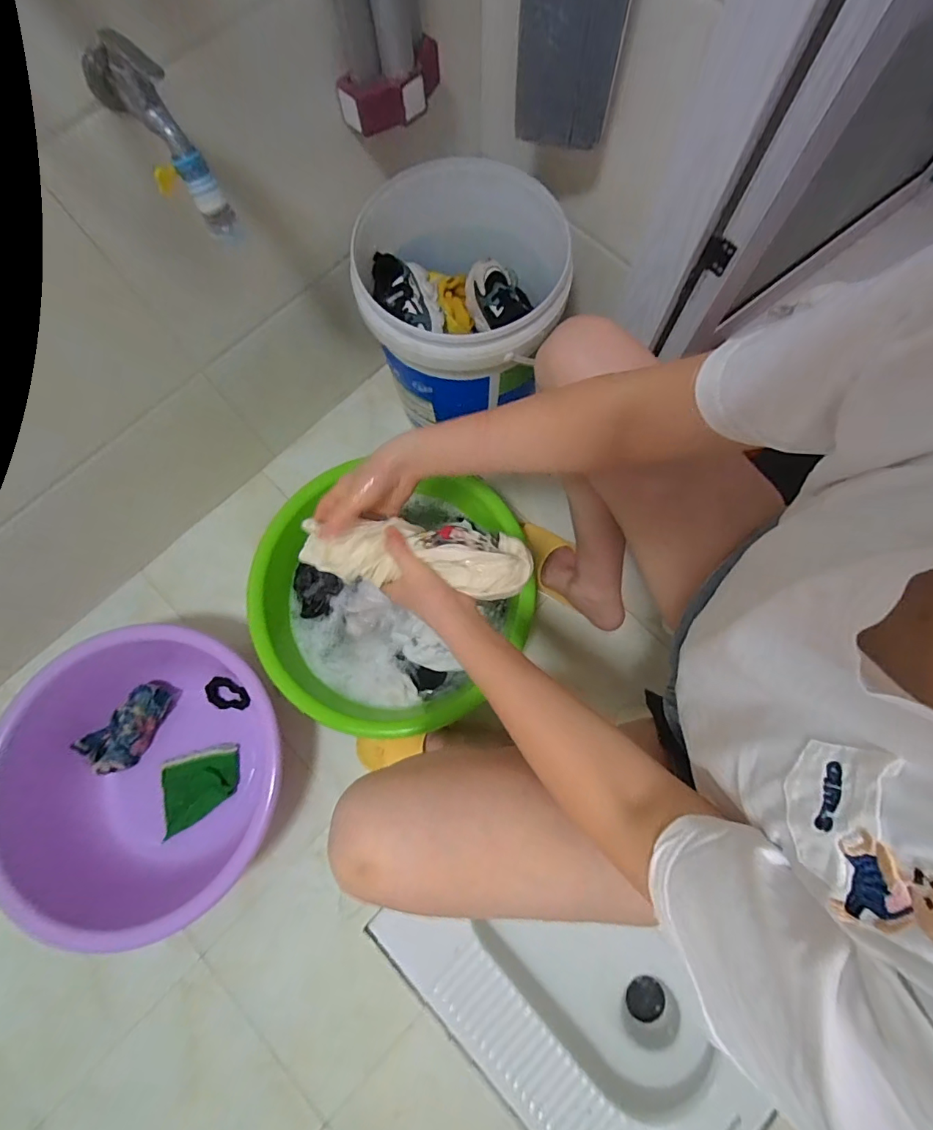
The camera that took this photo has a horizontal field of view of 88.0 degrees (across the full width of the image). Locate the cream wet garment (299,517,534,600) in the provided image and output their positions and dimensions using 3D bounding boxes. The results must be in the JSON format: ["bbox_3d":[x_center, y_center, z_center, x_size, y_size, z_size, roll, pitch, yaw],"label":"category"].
[{"bbox_3d":[-0.057,-0.011,0.519,0.247,0.052,0.071,6,74,10],"label":"cream wet garment"}]

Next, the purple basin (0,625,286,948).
[{"bbox_3d":[-0.487,0.321,0.767,0.392,0.174,0.416,9,74,5],"label":"purple basin"}]

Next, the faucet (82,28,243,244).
[{"bbox_3d":[-0.291,-0.397,0.447,0.046,0.133,0.125,-44,78,-9],"label":"faucet"}]

